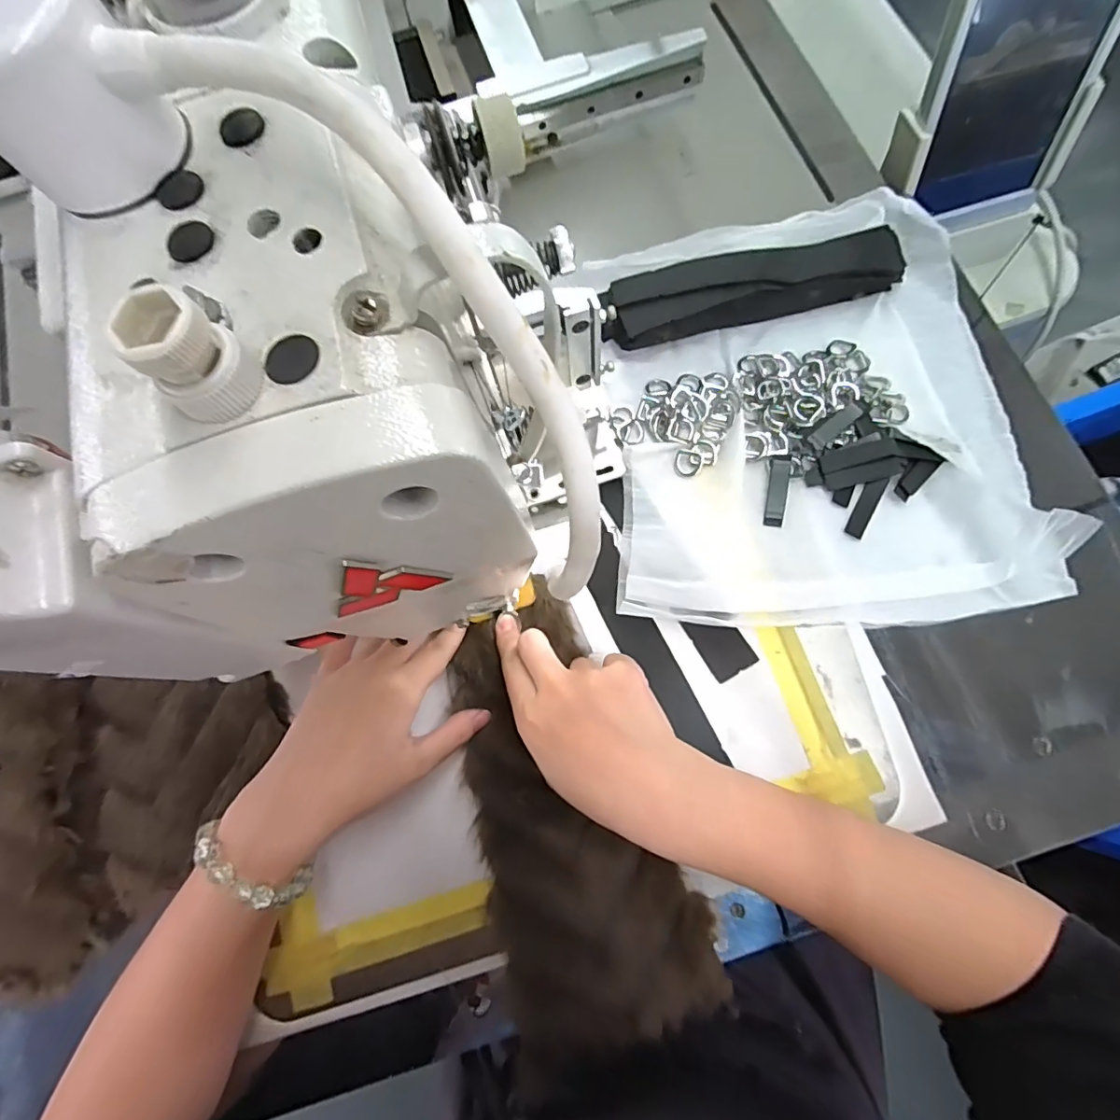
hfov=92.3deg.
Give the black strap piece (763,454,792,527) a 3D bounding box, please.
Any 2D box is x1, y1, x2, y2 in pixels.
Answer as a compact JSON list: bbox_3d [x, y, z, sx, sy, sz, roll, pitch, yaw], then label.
[{"bbox_3d":[0.149,-0.048,0.366,0.012,0.008,0.049,10,76,4],"label":"black strap piece"}]

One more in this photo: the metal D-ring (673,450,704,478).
[{"bbox_3d":[0.090,-0.068,0.377,0.020,0.004,0.021,0,76,1],"label":"metal D-ring"}]

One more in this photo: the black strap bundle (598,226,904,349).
[{"bbox_3d":[0.137,-0.202,0.396,0.209,0.034,0.048,-13,76,-2],"label":"black strap bundle"}]

